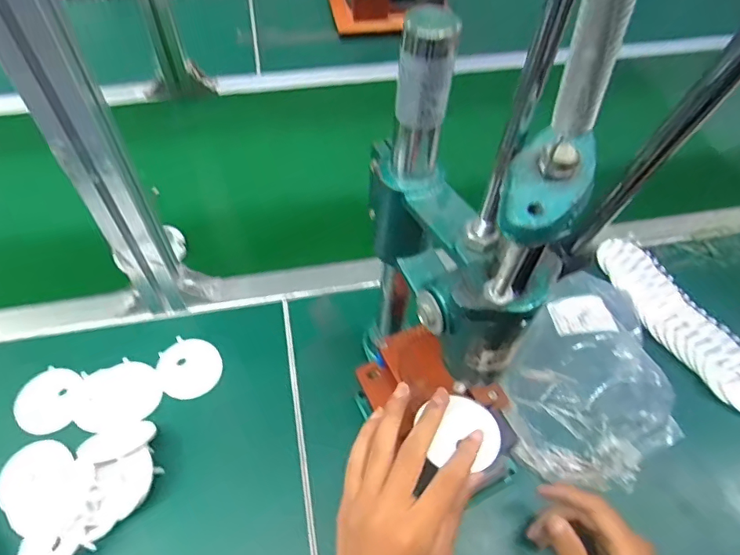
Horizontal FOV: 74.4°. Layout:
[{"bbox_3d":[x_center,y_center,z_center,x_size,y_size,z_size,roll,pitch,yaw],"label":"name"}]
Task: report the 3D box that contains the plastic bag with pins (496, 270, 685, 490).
[{"bbox_3d":[0.214,0.090,0.470,0.161,0.095,0.191,7,53,3],"label":"plastic bag with pins"}]

